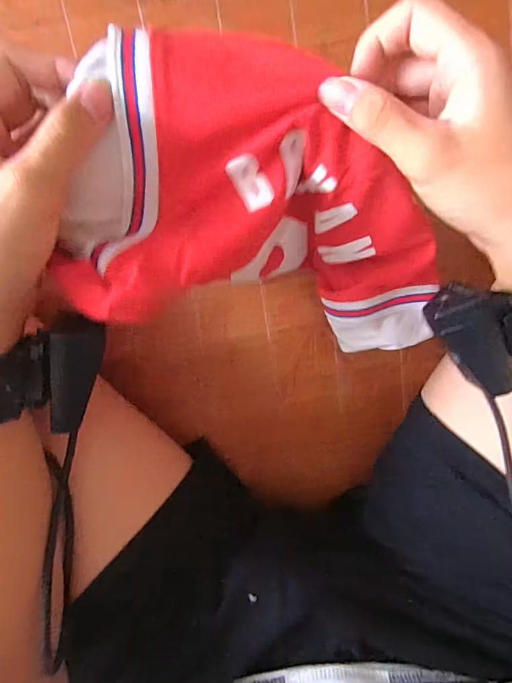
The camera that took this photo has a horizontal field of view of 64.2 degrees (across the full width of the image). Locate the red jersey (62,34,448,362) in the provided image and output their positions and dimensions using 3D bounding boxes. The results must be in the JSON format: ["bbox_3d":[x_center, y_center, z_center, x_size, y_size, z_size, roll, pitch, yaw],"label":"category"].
[{"bbox_3d":[0.022,-0.077,0.265,0.232,0.119,0.147,13,98,-2],"label":"red jersey"}]

